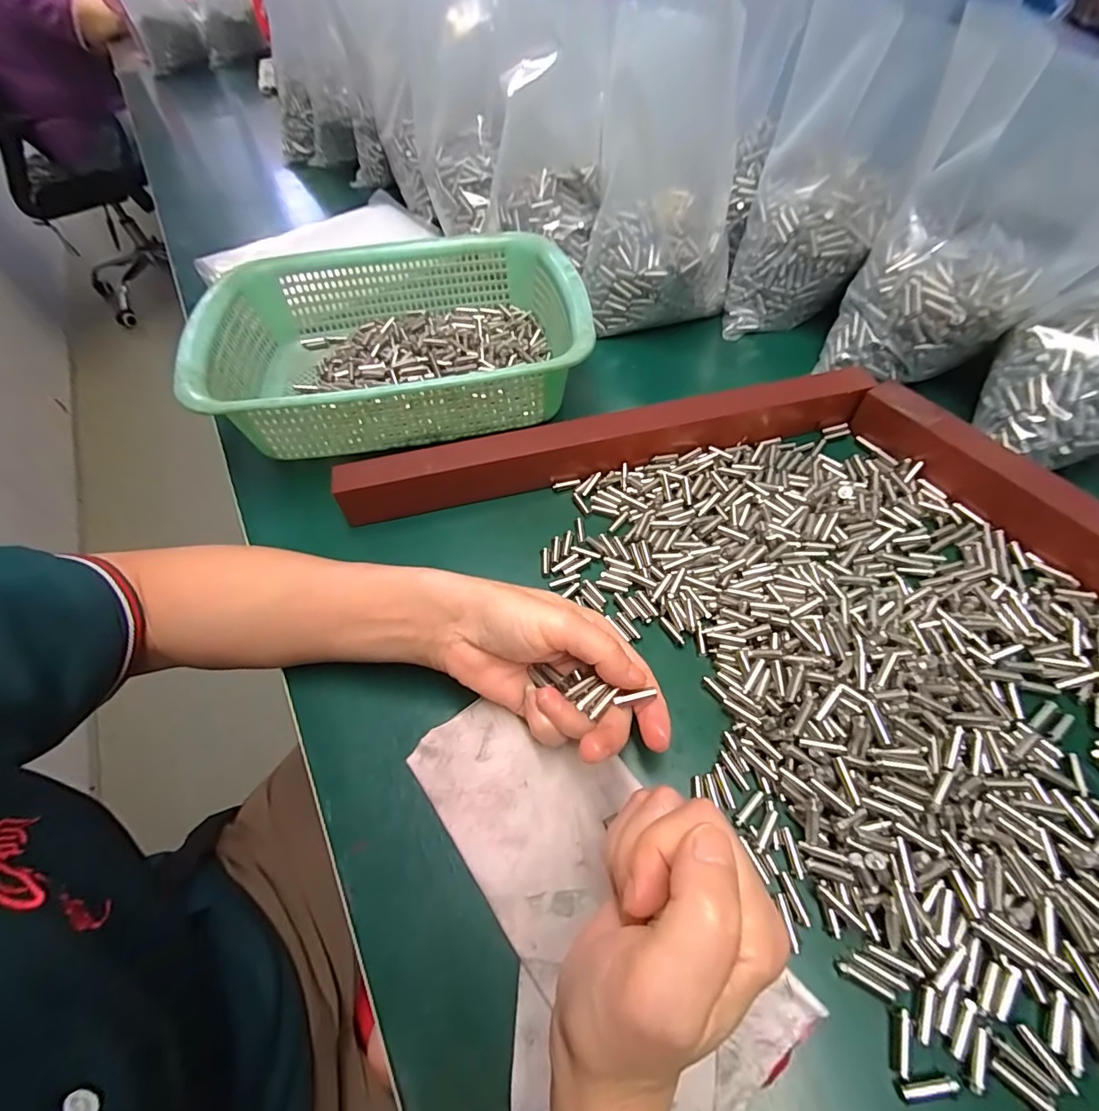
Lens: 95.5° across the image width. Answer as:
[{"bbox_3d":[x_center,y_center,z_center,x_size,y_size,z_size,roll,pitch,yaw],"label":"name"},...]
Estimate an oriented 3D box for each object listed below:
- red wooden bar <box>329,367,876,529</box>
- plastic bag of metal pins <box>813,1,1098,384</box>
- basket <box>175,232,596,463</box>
[{"bbox_3d":[0.043,-0.084,0.364,0.385,0.043,0.024,-12,56,-4],"label":"red wooden bar"},{"bbox_3d":[0.297,-0.218,0.343,0.131,0.186,0.074,32,64,23],"label":"plastic bag of metal pins"},{"bbox_3d":[-0.121,-0.183,0.421,0.294,0.073,0.221,-13,56,-4],"label":"basket"}]

